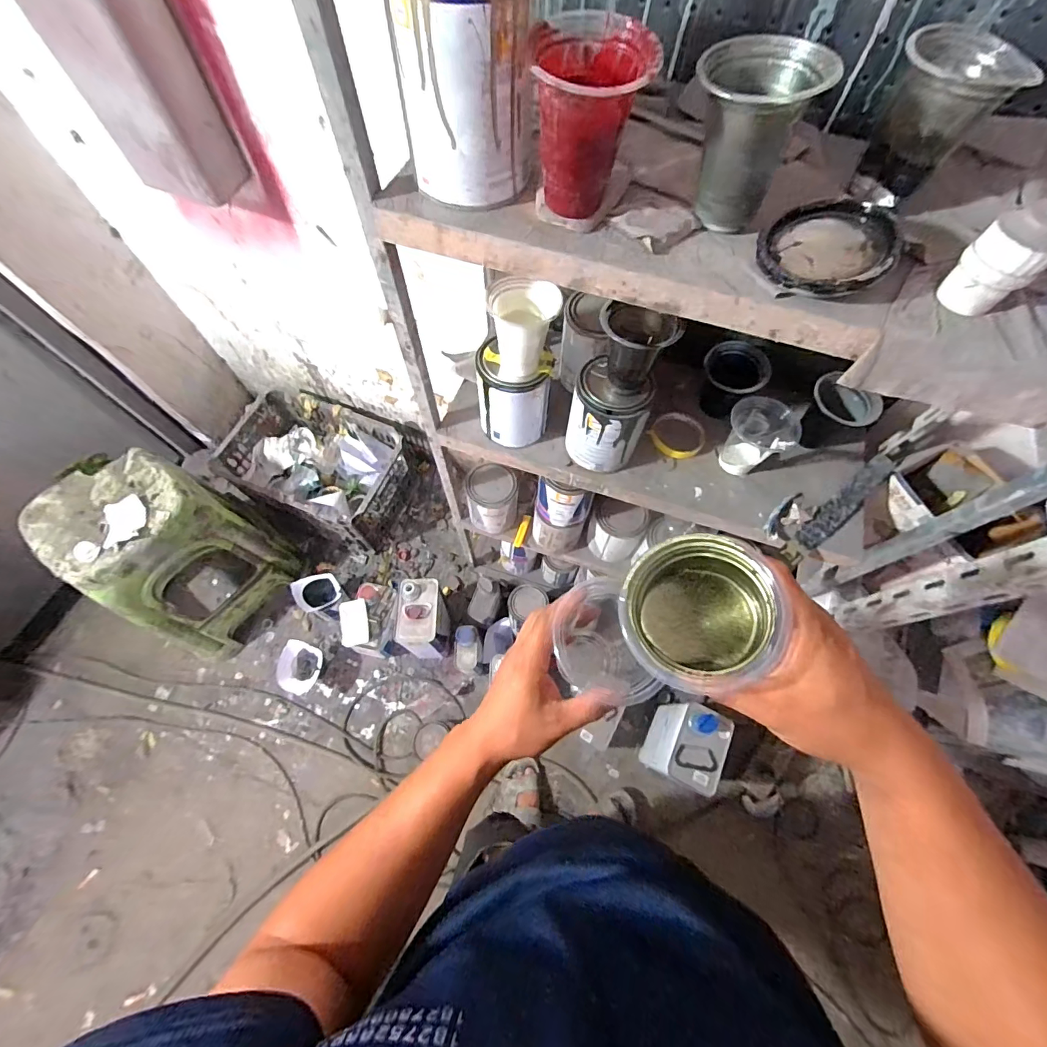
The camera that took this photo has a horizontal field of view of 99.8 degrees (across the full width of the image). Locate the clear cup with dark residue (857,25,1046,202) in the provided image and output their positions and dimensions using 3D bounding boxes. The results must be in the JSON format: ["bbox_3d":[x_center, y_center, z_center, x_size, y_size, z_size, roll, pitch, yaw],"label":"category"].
[{"bbox_3d":[0.328,-0.322,0.354,0.080,0.085,0.073,16,66,6],"label":"clear cup with dark residue"}]

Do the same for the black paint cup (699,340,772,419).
[{"bbox_3d":[0.310,-0.214,0.675,0.078,0.084,0.092,-38,72,-17],"label":"black paint cup"}]

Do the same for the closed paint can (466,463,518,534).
[{"bbox_3d":[-0.066,-0.053,0.939,0.103,0.127,0.111,0,65,-1],"label":"closed paint can"}]

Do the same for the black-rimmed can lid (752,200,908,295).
[{"bbox_3d":[0.235,-0.216,0.343,0.095,0.011,0.083,22,80,24],"label":"black-rimmed can lid"}]

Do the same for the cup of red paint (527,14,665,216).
[{"bbox_3d":[0.049,-0.294,0.332,0.075,0.104,0.074,0,65,-1],"label":"cup of red paint"}]

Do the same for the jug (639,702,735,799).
[{"bbox_3d":[0.379,0.544,1.081,0.110,0.290,0.162,23,67,9],"label":"jug"}]

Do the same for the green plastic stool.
[{"bbox_3d":[-0.894,0.066,1.146,0.340,0.466,0.354,36,70,14],"label":"green plastic stool"}]

